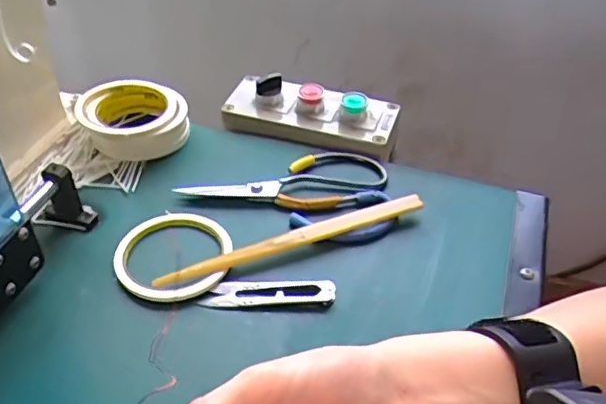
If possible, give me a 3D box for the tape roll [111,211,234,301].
[{"bbox_3d":[-0.102,0.041,0.467,0.088,0.005,0.091,0,42,0],"label":"tape roll"}]

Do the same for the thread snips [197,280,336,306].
[{"bbox_3d":[-0.026,0.066,0.443,0.099,0.009,0.022,-1,42,0],"label":"thread snips"}]

